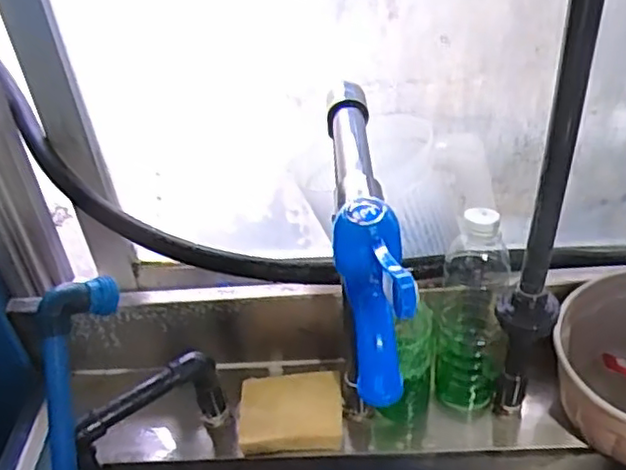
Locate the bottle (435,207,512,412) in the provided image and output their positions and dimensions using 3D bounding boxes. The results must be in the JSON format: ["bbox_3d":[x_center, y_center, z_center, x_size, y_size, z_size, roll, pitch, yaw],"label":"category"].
[{"bbox_3d":[0.151,0.077,0.624,0.062,0.208,0.056,-2,38,5],"label":"bottle"}]

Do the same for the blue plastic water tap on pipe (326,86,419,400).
[{"bbox_3d":[0.024,-0.023,0.347,0.024,0.079,0.210,-4,38,2],"label":"blue plastic water tap on pipe"}]

